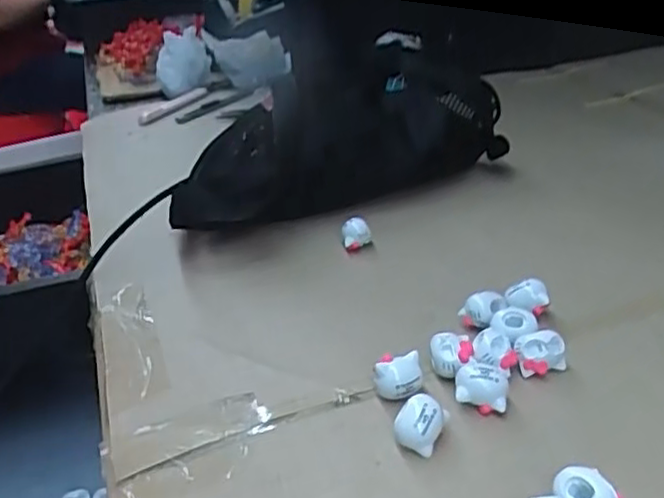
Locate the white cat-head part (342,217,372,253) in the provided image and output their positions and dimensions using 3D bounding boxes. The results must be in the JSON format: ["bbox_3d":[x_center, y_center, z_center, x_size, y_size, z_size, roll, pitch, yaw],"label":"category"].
[{"bbox_3d":[0.018,-0.011,0.506,0.020,0.021,0.017,-5,30,2],"label":"white cat-head part"}]

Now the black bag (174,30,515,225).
[{"bbox_3d":[0.004,-0.099,0.567,0.284,0.113,0.096,-22,34,-26],"label":"black bag"}]

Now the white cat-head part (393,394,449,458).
[{"bbox_3d":[0.042,0.082,0.327,0.022,0.015,0.026,27,82,16],"label":"white cat-head part"}]

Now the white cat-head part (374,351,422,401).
[{"bbox_3d":[0.034,0.068,0.359,0.024,0.022,0.018,-2,30,7],"label":"white cat-head part"}]

